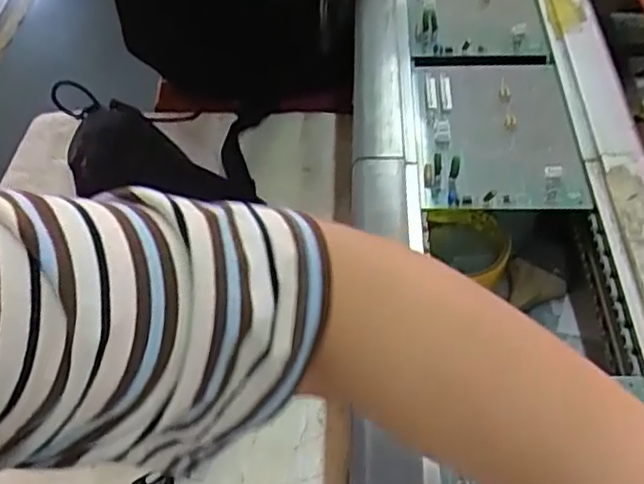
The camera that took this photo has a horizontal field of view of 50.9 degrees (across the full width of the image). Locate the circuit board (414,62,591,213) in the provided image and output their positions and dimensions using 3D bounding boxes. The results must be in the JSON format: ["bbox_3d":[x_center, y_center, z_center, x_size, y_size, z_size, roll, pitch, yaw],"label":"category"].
[{"bbox_3d":[0.137,-0.092,0.544,0.120,0.021,0.163,-1,51,5],"label":"circuit board"}]

